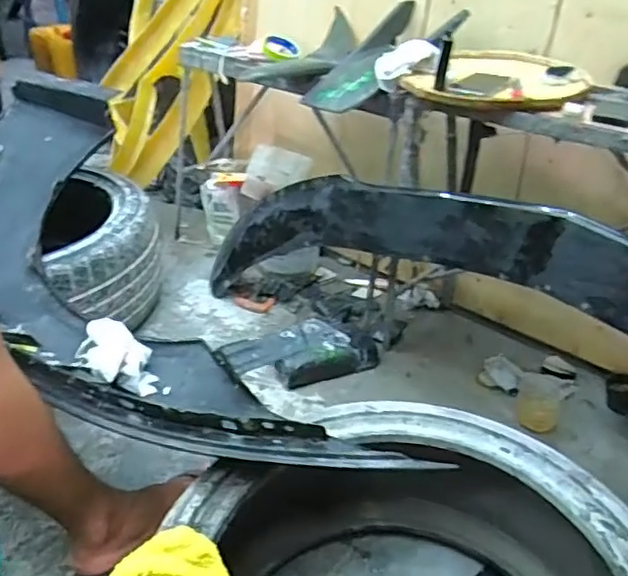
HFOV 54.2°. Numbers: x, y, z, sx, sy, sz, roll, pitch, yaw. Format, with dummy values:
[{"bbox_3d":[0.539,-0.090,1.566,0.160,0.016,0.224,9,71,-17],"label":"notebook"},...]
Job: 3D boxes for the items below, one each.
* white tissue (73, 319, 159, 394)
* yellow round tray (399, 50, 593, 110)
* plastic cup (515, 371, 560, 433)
[{"bbox_3d":[-0.298,0.104,0.928,0.088,0.068,0.144,-25,40,-34],"label":"white tissue"},{"bbox_3d":[0.330,-0.359,1.069,0.282,0.037,0.330,19,37,27],"label":"yellow round tray"},{"bbox_3d":[0.427,0.221,1.159,0.081,0.087,0.083,7,33,11],"label":"plastic cup"}]

